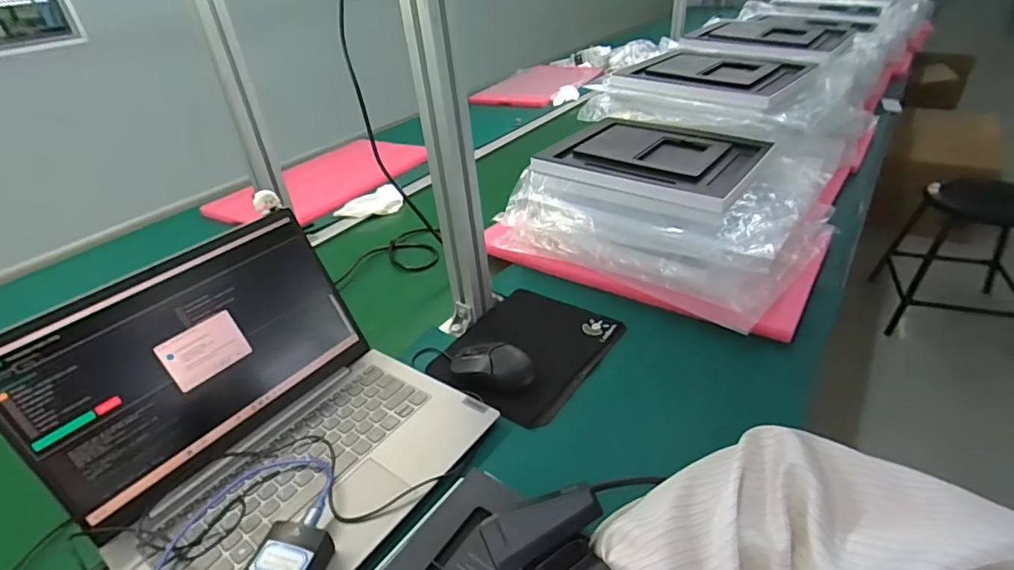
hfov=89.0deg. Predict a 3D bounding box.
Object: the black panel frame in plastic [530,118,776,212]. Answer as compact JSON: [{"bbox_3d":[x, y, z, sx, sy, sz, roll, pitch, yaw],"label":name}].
[{"bbox_3d":[0.230,-0.202,0.822,0.313,0.037,0.248,19,40,34],"label":"black panel frame in plastic"}]

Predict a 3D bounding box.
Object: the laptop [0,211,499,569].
[{"bbox_3d":[-0.232,0.108,0.494,0.304,0.180,0.325,19,40,33],"label":"laptop"}]

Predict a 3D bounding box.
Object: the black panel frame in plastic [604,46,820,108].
[{"bbox_3d":[0.391,-0.406,0.995,0.255,0.032,0.329,-29,39,-31],"label":"black panel frame in plastic"}]

